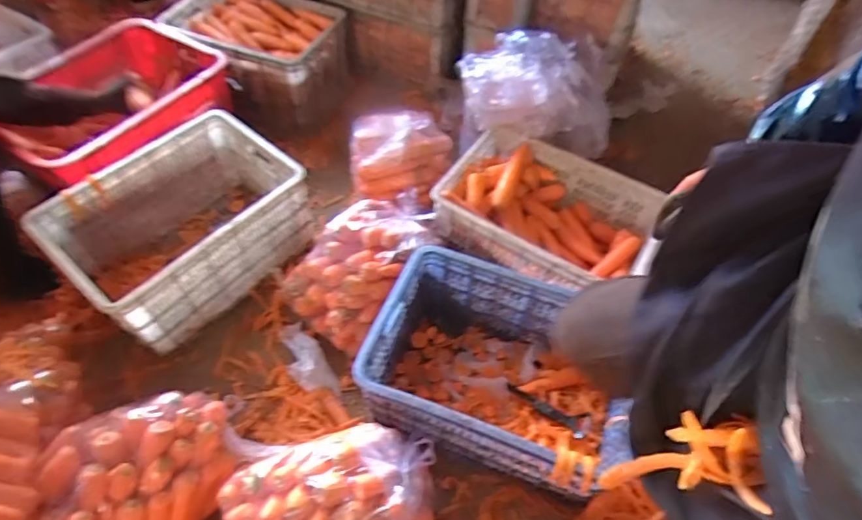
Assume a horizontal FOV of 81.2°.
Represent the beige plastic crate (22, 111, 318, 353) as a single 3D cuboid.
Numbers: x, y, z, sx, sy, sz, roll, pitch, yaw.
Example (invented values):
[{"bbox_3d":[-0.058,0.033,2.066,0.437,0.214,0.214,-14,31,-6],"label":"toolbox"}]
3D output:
[{"bbox_3d":[-0.642,-0.086,1.354,0.411,0.306,0.577,36,59,21],"label":"beige plastic crate"}]

